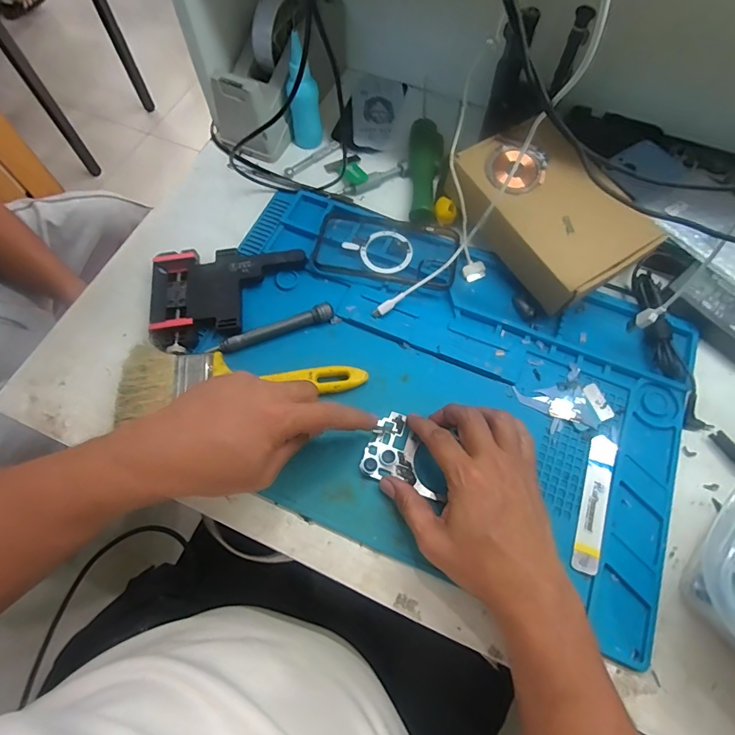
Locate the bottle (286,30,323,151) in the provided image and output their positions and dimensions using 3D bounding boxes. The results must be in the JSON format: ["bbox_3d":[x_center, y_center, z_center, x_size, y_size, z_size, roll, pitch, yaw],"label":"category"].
[{"bbox_3d":[-0.075,-0.306,0.490,0.036,0.119,0.035,-11,67,-5],"label":"bottle"}]

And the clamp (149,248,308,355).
[{"bbox_3d":[-0.144,-0.067,0.434,0.149,0.027,0.114,1,66,0],"label":"clamp"}]

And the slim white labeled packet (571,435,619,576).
[{"bbox_3d":[0.196,0.114,0.369,0.021,0.006,0.117,20,68,8],"label":"slim white labeled packet"}]

